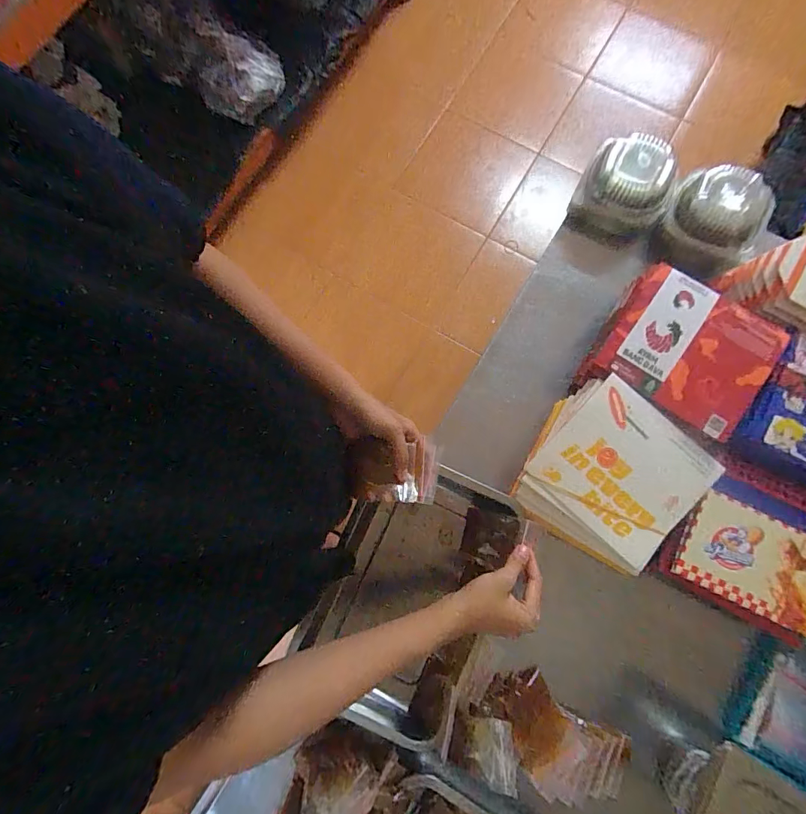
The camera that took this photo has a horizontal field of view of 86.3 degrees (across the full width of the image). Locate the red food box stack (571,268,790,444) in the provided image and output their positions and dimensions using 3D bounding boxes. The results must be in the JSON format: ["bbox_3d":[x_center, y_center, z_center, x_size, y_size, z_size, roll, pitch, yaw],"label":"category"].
[{"bbox_3d":[0.347,-0.063,0.556,0.183,0.082,0.175,32,81,7],"label":"red food box stack"}]

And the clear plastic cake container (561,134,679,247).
[{"bbox_3d":[0.325,-0.317,0.631,0.126,0.083,0.120,25,80,6],"label":"clear plastic cake container"}]

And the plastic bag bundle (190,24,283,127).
[{"bbox_3d":[-0.554,-1.119,1.459,0.272,0.181,0.167,10,79,3],"label":"plastic bag bundle"}]

